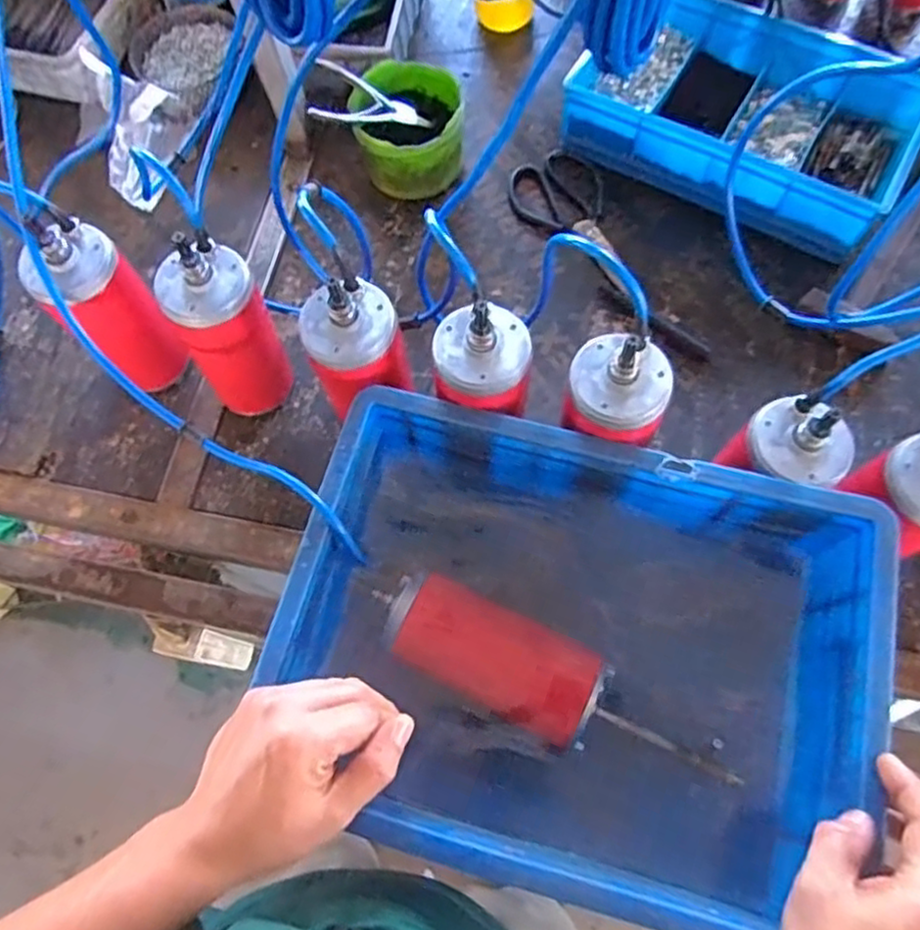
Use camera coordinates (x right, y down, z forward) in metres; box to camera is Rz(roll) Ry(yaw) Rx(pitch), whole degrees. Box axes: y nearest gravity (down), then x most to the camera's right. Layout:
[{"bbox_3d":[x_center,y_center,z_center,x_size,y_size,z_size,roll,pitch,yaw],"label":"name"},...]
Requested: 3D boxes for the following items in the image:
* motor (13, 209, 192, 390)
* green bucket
[{"bbox_3d":[-0.303,-0.128,0.595,0.080,0.174,0.079,40,76,15],"label":"motor"},{"bbox_3d":[-0.059,-0.365,0.739,0.125,0.095,0.135,-9,70,-1],"label":"green bucket"}]

